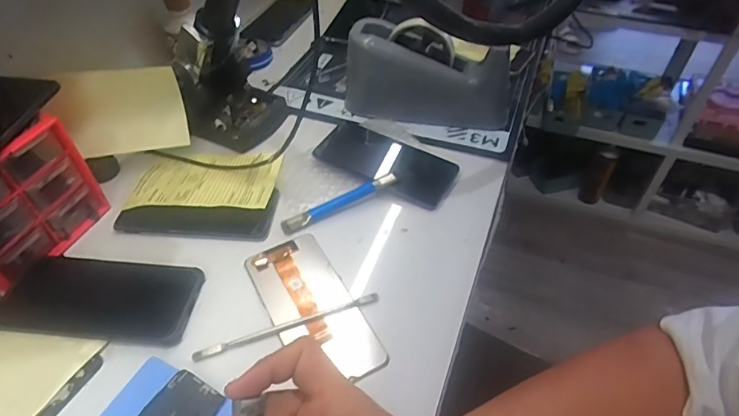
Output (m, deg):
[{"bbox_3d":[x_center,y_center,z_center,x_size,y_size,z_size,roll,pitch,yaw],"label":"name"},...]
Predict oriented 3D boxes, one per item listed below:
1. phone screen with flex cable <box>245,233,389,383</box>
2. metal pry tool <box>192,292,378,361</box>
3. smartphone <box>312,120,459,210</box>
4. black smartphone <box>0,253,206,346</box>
[{"bbox_3d":[-0.052,0.085,0.419,0.071,0.006,0.158,-23,51,-19],"label":"phone screen with flex cable"},{"bbox_3d":[-0.069,0.100,0.405,0.160,0.004,0.010,-16,49,-14],"label":"metal pry tool"},{"bbox_3d":[0.020,-0.055,0.543,0.157,0.015,0.082,26,52,23],"label":"smartphone"},{"bbox_3d":[-0.240,0.078,0.421,0.166,0.008,0.080,3,47,3],"label":"black smartphone"}]

